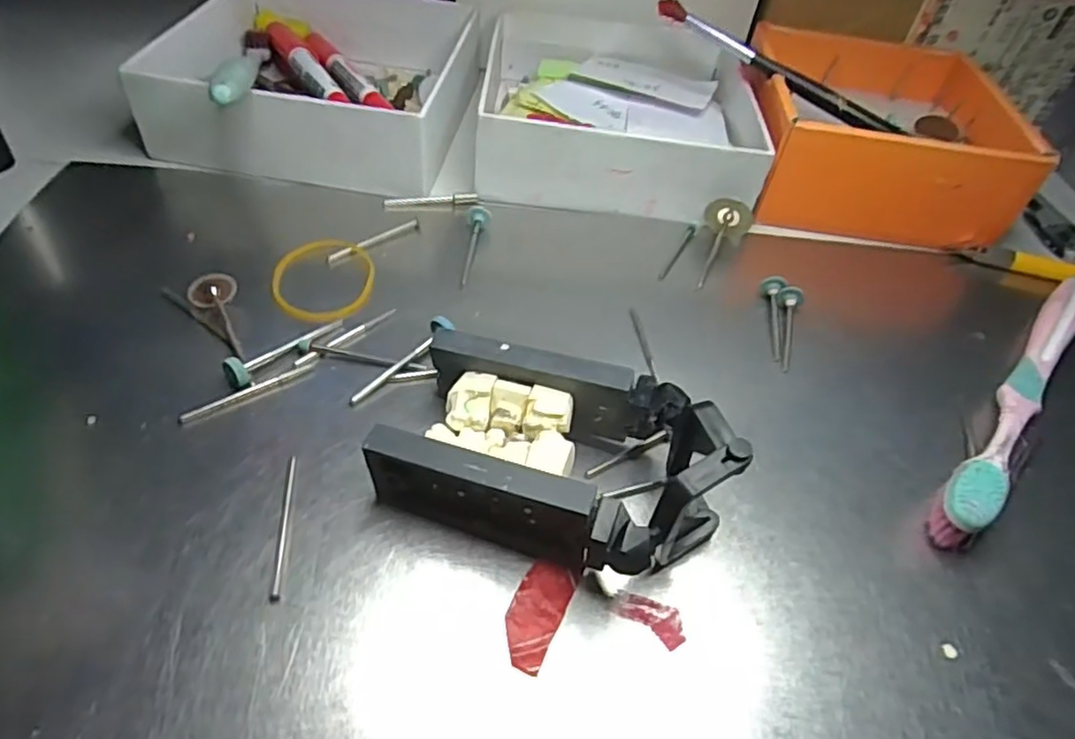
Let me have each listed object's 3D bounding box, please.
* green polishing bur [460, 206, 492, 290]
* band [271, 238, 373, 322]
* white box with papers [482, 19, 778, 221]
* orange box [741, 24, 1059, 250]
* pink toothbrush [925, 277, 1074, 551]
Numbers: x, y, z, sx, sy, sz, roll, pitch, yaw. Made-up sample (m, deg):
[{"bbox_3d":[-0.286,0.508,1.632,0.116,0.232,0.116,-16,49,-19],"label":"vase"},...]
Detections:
[{"bbox_3d":[-0.027,-0.051,0.279,0.009,0.006,0.044,7,63,0],"label":"green polishing bur"},{"bbox_3d":[-0.083,-0.037,0.258,0.037,0.004,0.048,5,47,-3],"label":"band"},{"bbox_3d":[0.039,-0.136,0.343,0.136,0.036,0.137,7,47,-2],"label":"white box with papers"},{"bbox_3d":[0.166,-0.123,0.338,0.124,0.048,0.127,4,47,-4],"label":"orange box"},{"bbox_3d":[0.181,0.004,0.244,0.015,0.018,0.178,37,53,24],"label":"pink toothbrush"}]

